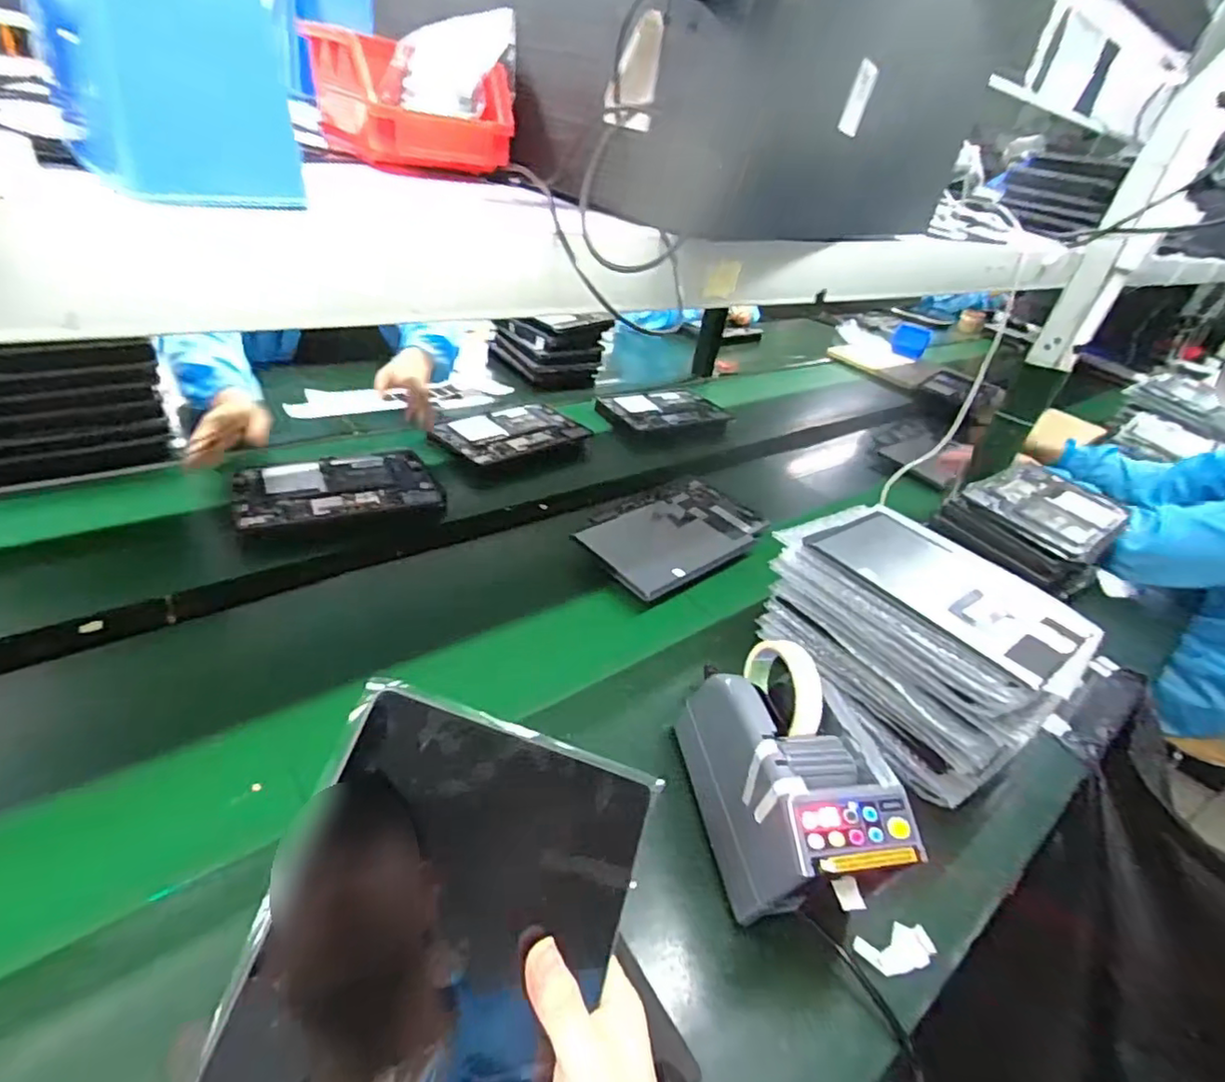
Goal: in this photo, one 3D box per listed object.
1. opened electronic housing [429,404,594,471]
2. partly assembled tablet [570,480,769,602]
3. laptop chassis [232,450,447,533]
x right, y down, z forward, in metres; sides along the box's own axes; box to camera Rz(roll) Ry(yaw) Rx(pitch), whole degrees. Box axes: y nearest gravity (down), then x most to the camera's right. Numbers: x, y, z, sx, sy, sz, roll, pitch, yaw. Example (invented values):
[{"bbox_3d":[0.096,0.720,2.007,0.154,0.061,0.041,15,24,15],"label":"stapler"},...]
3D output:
[{"bbox_3d":[-0.183,-0.191,1.115,0.267,0.032,0.188,-22,46,-39],"label":"opened electronic housing"},{"bbox_3d":[0.099,-0.017,0.914,0.185,0.021,0.318,34,40,30],"label":"partly assembled tablet"},{"bbox_3d":[-0.385,-0.071,0.882,0.256,0.034,0.177,-12,36,-28],"label":"laptop chassis"}]

